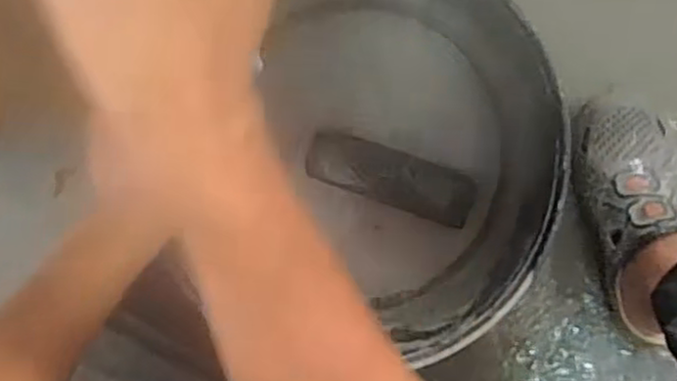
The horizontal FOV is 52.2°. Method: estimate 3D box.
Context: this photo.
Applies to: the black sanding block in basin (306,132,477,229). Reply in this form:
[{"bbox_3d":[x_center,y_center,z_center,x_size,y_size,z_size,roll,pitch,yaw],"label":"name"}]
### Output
[{"bbox_3d":[0.047,-0.012,0.619,0.151,0.013,0.046,19,94,3],"label":"black sanding block in basin"}]

